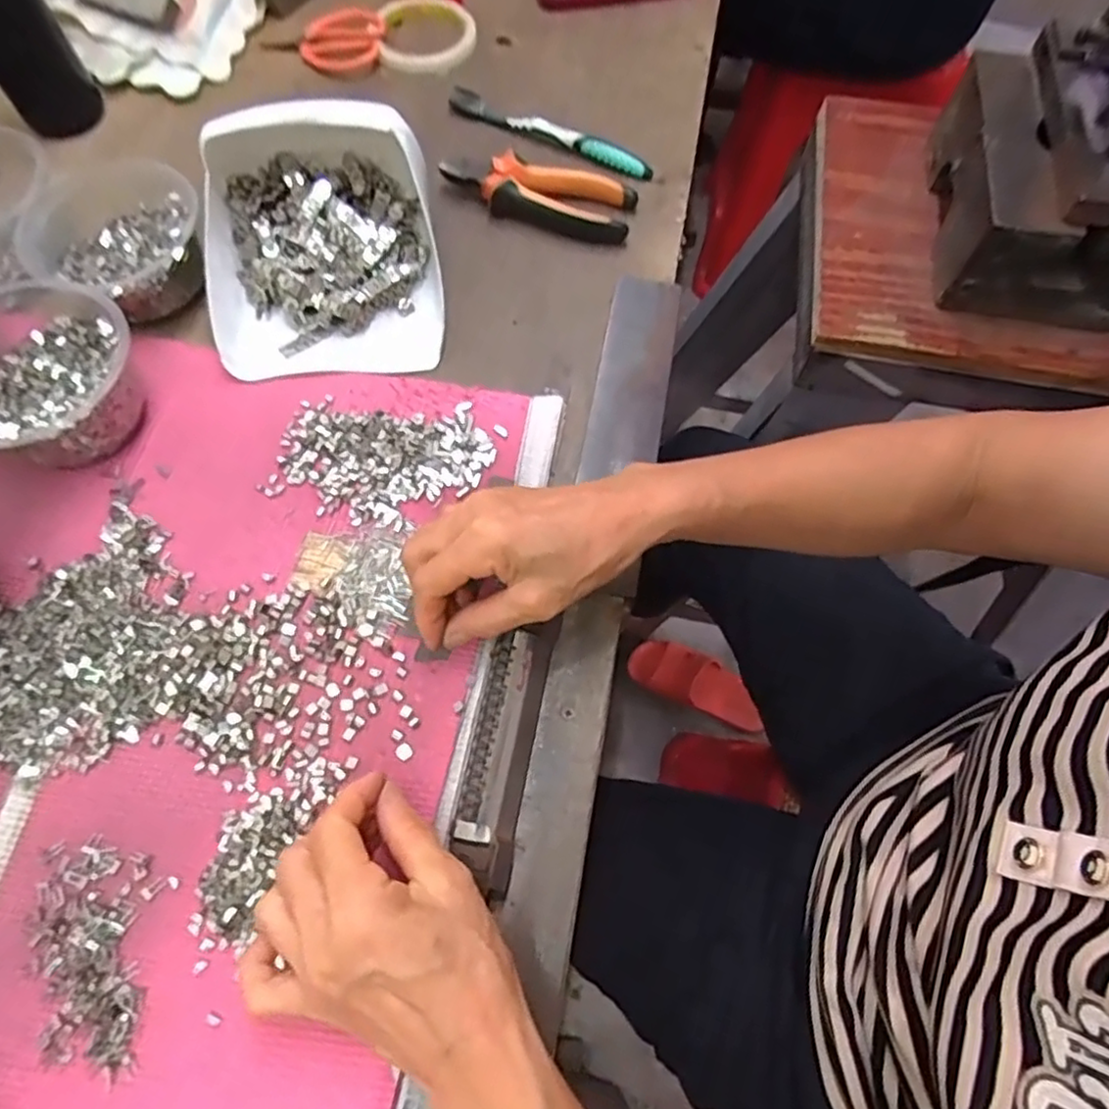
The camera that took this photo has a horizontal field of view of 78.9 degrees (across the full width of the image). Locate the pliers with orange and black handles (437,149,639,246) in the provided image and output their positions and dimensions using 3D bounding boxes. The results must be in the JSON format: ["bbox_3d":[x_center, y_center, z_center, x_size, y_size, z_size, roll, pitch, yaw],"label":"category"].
[{"bbox_3d":[-0.012,-0.284,0.525,0.149,0.022,0.057,15,67,4],"label":"pliers with orange and black handles"}]

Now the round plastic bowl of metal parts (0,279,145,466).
[{"bbox_3d":[-0.322,-0.108,0.415,0.125,0.060,0.112,25,68,8],"label":"round plastic bowl of metal parts"}]

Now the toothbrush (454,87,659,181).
[{"bbox_3d":[-0.005,-0.351,0.558,0.186,0.010,0.018,28,69,9],"label":"toothbrush"}]

